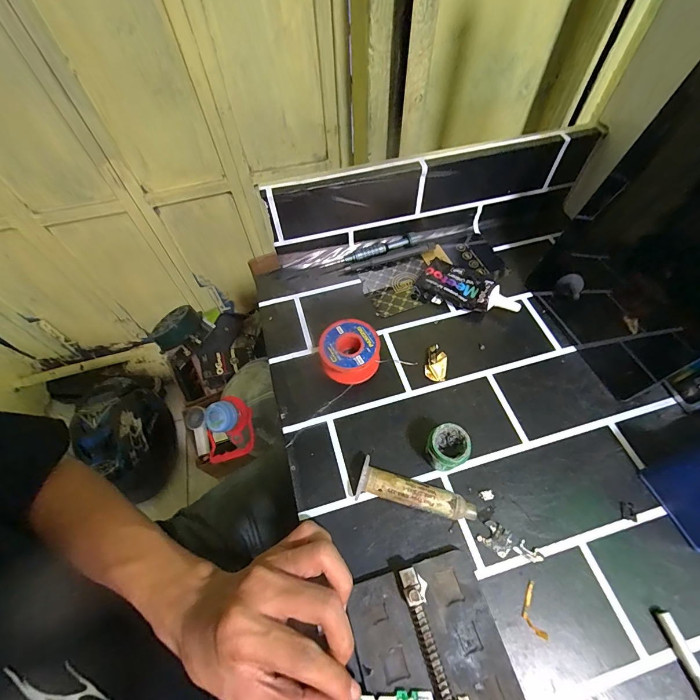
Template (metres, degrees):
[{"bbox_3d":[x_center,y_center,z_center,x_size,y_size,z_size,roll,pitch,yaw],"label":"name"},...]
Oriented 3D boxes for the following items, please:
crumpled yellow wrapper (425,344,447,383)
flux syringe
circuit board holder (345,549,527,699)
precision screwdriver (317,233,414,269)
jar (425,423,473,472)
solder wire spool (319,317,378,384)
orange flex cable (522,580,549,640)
[{"bbox_3d":[0.080,0.012,0.326,0.019,0.007,0.034,10,61,9],"label":"crumpled yellow wrapper"},{"bbox_3d":[0.048,0.110,0.261,0.085,0.022,0.025,17,63,13],"label":"flux syringe"},{"bbox_3d":[0.055,0.198,0.205,0.088,0.028,0.124,-14,60,-4],"label":"circuit board holder"},{"bbox_3d":[0.021,-0.108,0.393,0.105,0.010,0.016,-19,61,-7],"label":"precision screwdriver"},{"bbox_3d":[0.073,0.078,0.272,0.031,0.036,0.029,-2,60,3],"label":"jar"},{"bbox_3d":[0.001,0.001,0.323,0.051,0.029,0.053,-2,60,3],"label":"solder wire spool"},{"bbox_3d":[0.120,0.171,0.232,0.013,0.004,0.031,-3,60,2],"label":"orange flex cable"}]

